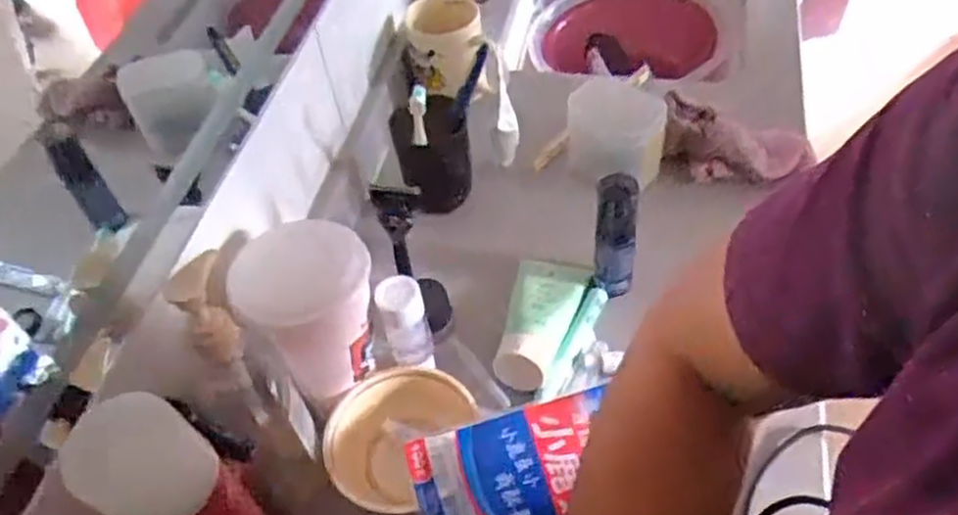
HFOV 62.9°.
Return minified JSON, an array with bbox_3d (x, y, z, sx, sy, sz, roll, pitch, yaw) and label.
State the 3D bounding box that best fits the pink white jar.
[{"bbox_3d":[-0.119,0.046,0.570,0.083,0.151,0.086,-3,50,4],"label":"pink white jar"}]

